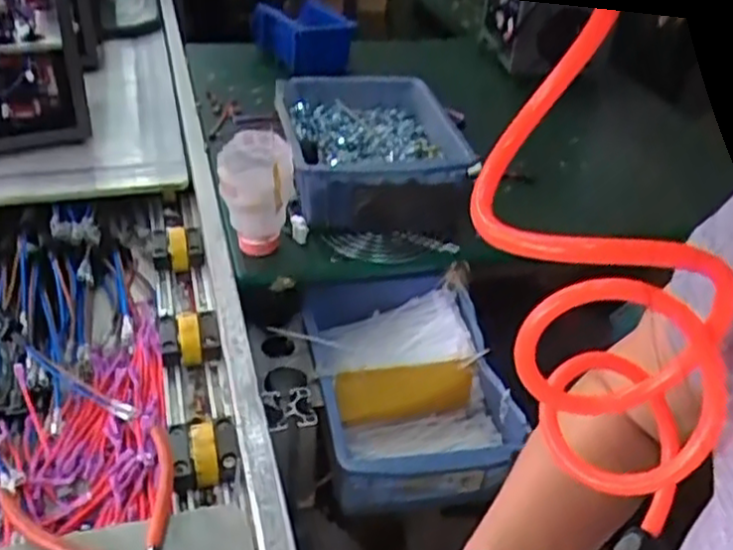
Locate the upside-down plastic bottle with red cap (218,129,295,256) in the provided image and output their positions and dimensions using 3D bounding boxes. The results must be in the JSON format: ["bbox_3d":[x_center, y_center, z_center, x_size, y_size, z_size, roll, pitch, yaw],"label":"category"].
[{"bbox_3d":[-0.102,-0.074,0.690,0.067,0.111,0.069,0,35,-5],"label":"upside-down plastic bottle with red cap"}]

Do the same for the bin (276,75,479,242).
[{"bbox_3d":[0.000,-0.145,0.832,0.191,0.075,0.268,-3,36,-9],"label":"bin"}]

